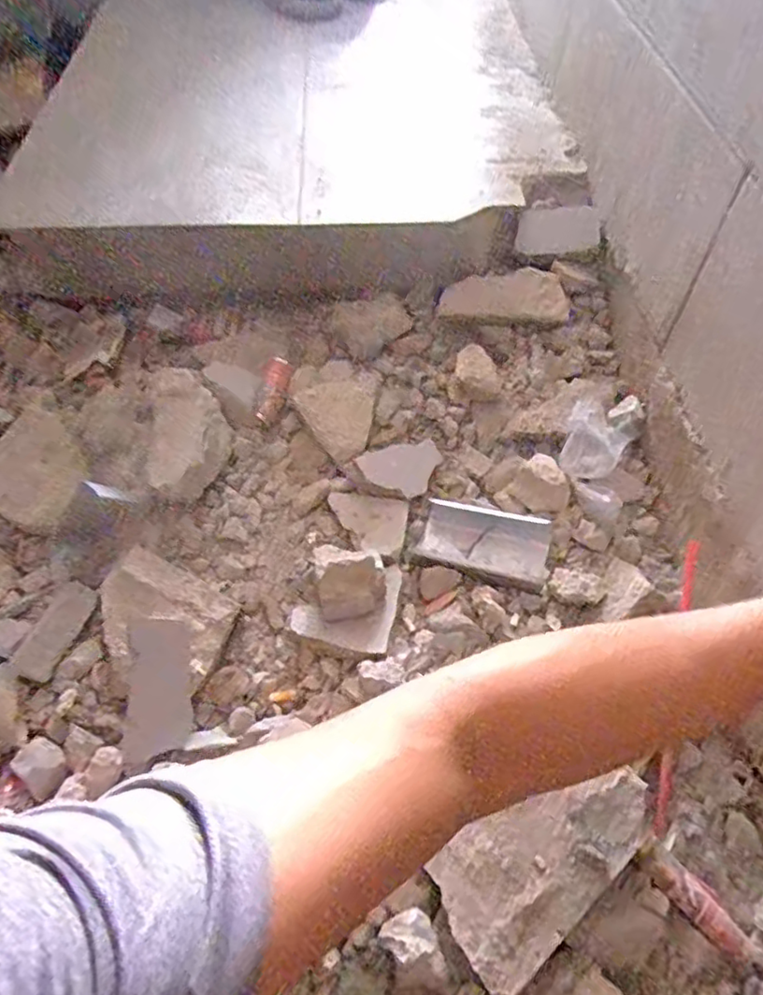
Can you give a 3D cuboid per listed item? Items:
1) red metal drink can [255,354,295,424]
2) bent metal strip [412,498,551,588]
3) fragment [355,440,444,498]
[{"bbox_3d":[-0.139,-0.139,0.818,0.034,0.030,0.099,7,54,5],"label":"red metal drink can"},{"bbox_3d":[0.118,0.049,0.713,0.142,0.016,0.087,16,55,11],"label":"bent metal strip"},{"bbox_3d":[0.027,-0.032,0.744,0.098,0.005,0.070,-14,55,-11],"label":"fragment"}]

